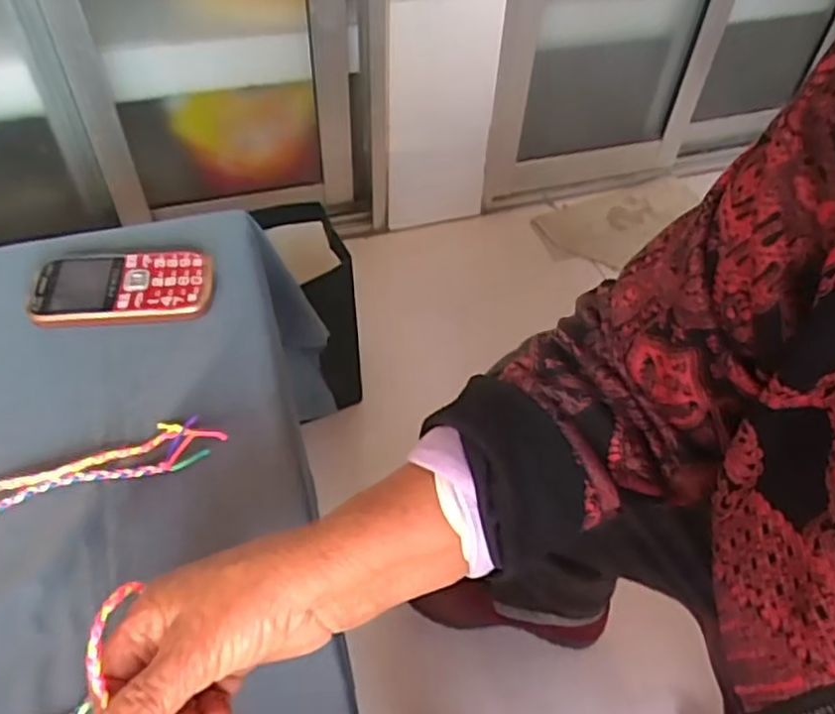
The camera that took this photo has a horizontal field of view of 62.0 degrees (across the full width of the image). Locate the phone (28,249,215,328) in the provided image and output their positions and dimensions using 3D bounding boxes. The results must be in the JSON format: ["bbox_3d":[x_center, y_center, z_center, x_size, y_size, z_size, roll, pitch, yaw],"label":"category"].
[{"bbox_3d":[-0.222,-0.055,0.525,0.129,0.013,0.070,-5,52,-6],"label":"phone"}]

